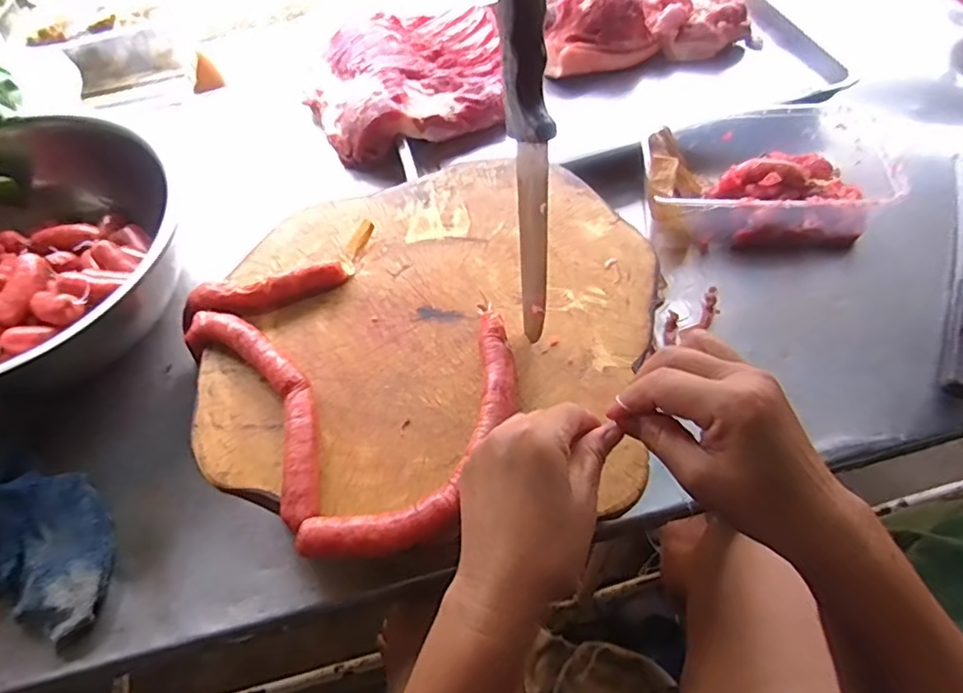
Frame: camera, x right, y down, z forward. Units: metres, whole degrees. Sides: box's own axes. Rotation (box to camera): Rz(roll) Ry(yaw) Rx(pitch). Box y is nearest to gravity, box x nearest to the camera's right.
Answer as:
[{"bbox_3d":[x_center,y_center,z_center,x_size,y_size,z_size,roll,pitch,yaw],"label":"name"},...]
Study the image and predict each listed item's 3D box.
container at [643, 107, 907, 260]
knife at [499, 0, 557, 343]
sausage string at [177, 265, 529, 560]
[{"bbox_3d":[0.315,-0.189,0.661,0.265,0.084,0.159,-1,59,3],"label":"container"},{"bbox_3d":[0.033,-0.118,0.383,0.037,0.303,0.022,29,52,33],"label":"knife"},{"bbox_3d":[-0.101,0.012,0.483,0.216,0.029,0.305,-34,63,-16],"label":"sausage string"}]

